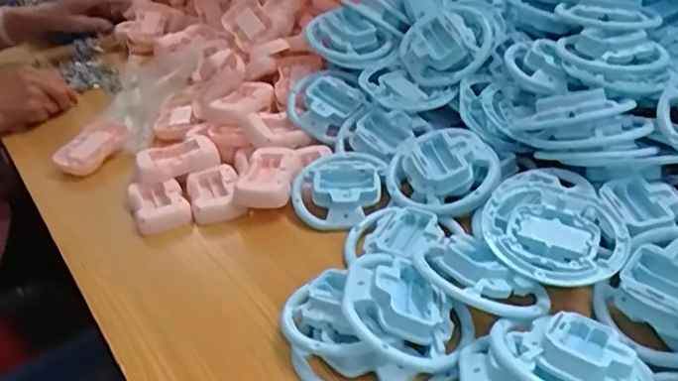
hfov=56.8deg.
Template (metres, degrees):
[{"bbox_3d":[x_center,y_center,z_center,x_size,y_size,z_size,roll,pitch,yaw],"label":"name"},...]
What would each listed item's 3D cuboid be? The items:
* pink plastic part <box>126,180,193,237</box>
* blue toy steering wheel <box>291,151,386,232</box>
[{"bbox_3d":[-0.181,0.014,0.631,0.053,0.017,0.075,-18,35,-16],"label":"pink plastic part"},{"bbox_3d":[-0.001,-0.003,0.616,0.097,0.034,0.097,0,40,0],"label":"blue toy steering wheel"}]

